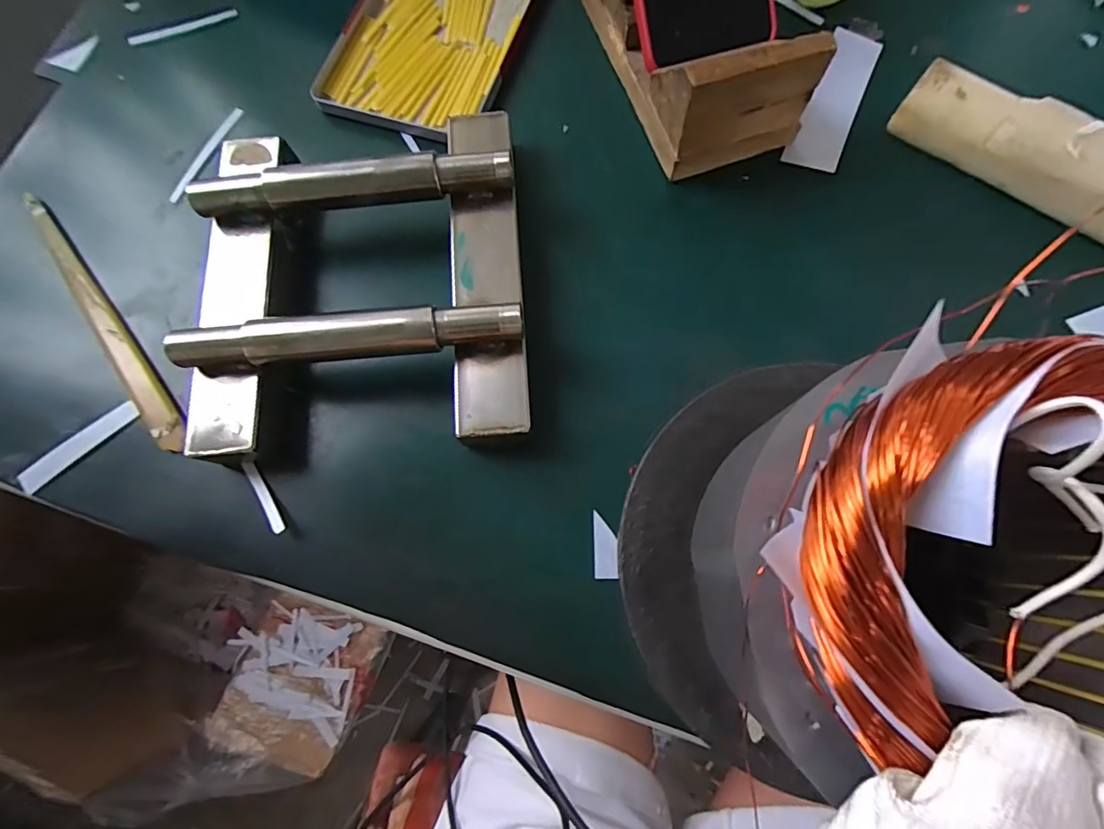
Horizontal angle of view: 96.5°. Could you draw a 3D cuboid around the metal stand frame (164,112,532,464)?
[{"bbox_3d":[-0.110,-0.081,0.278,0.184,0.050,0.204,-4,76,0],"label":"metal stand frame"}]

